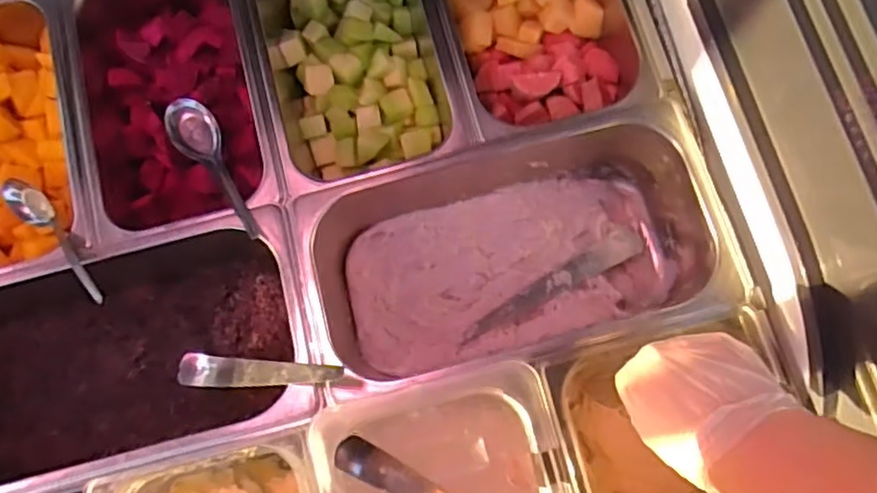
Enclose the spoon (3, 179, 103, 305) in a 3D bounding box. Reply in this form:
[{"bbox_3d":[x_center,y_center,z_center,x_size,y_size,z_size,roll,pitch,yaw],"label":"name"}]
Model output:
[{"bbox_3d":[-0.320,-0.006,0.552,0.025,0.028,0.151,-45,65,-8],"label":"spoon"}]

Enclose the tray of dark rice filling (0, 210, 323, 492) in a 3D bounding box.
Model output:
[{"bbox_3d":[-0.268,0.092,0.563,0.332,0.100,0.188,-15,77,-2],"label":"tray of dark rice filling"}]

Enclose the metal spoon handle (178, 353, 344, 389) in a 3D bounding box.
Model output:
[{"bbox_3d":[-0.153,0.102,0.537,0.167,0.016,0.028,-4,75,26],"label":"metal spoon handle"}]

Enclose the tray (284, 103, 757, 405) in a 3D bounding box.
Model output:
[{"bbox_3d":[0.062,0.005,0.556,0.337,0.100,0.173,-13,77,-1],"label":"tray"}]

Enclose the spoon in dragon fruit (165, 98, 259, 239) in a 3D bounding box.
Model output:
[{"bbox_3d":[-0.189,-0.065,0.562,0.041,0.036,0.158,-34,60,-6],"label":"spoon in dragon fruit"}]

